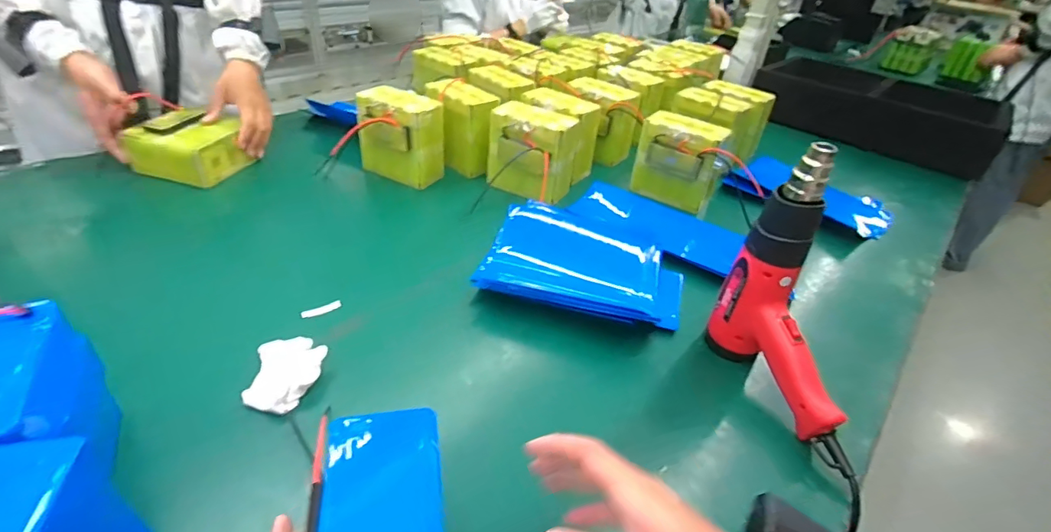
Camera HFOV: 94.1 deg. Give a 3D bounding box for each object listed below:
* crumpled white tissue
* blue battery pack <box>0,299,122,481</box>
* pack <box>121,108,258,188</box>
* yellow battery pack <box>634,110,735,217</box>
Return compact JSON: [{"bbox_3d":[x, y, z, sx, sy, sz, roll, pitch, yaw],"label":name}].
[{"bbox_3d":[-0.257,0.113,0.527,0.073,0.027,0.091,2,36,-8],"label":"crumpled white tissue"},{"bbox_3d":[-0.383,0.124,0.376,0.097,0.132,0.135,-15,42,-28],"label":"blue battery pack"},{"bbox_3d":[-0.588,-0.210,0.858,0.143,0.077,0.154,12,36,6],"label":"pack"},{"bbox_3d":[0.286,-0.193,0.910,0.148,0.143,0.080,28,41,26],"label":"yellow battery pack"}]

